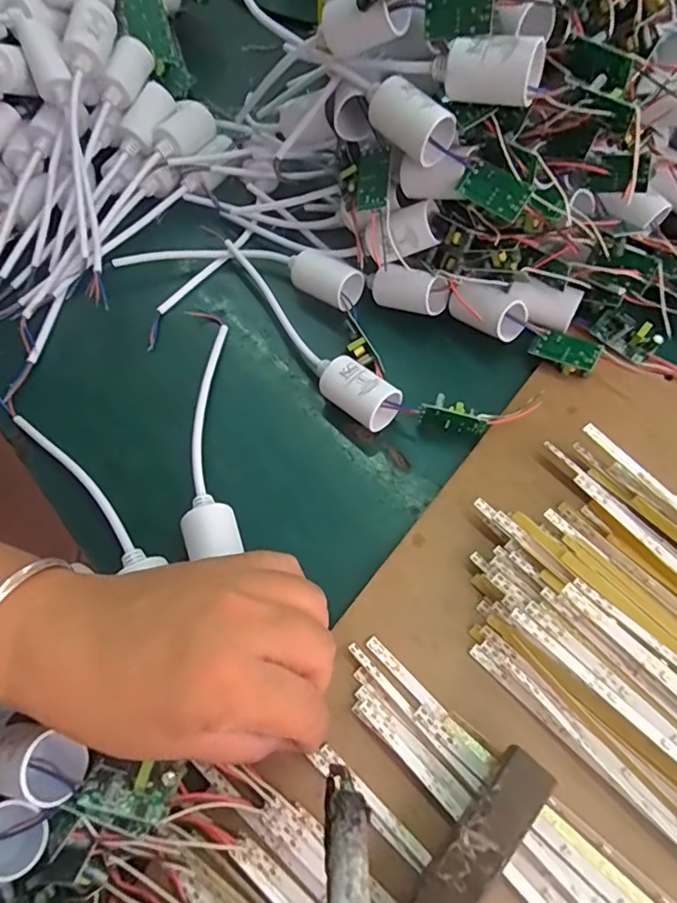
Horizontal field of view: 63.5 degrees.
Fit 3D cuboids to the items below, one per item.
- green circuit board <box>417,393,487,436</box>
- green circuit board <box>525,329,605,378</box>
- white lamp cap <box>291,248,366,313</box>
[{"bbox_3d":[0.067,-0.022,0.318,0.039,0.016,0.012,13,63,11],"label":"green circuit board"},{"bbox_3d":[0.139,-0.061,0.336,0.039,0.015,0.019,27,67,17],"label":"green circuit board"},{"bbox_3d":[-0.008,-0.118,0.371,0.048,0.026,0.027,34,69,20],"label":"white lamp cap"}]

